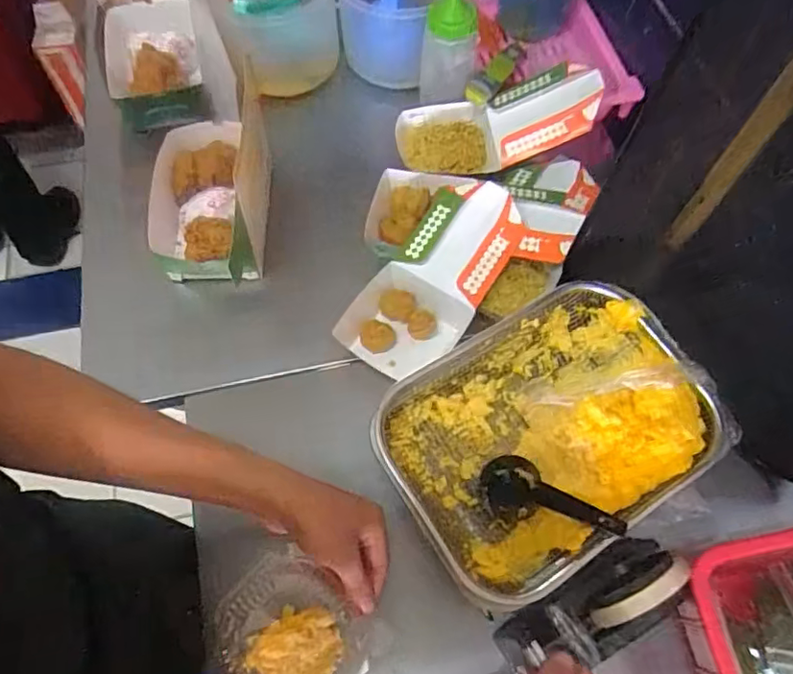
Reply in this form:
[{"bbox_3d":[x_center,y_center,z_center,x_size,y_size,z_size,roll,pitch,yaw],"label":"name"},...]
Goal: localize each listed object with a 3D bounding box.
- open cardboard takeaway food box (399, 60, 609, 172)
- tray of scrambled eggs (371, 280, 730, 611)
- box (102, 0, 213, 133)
[{"bbox_3d":[0.120,-0.260,0.709,0.243,0.050,0.098,-5,62,28],"label":"open cardboard takeaway food box"},{"bbox_3d":[0.143,0.085,0.543,0.293,0.076,0.210,-31,69,-14],"label":"tray of scrambled eggs"},{"bbox_3d":[-0.326,-0.366,0.777,0.120,0.050,0.180,-14,66,-7],"label":"box"}]

